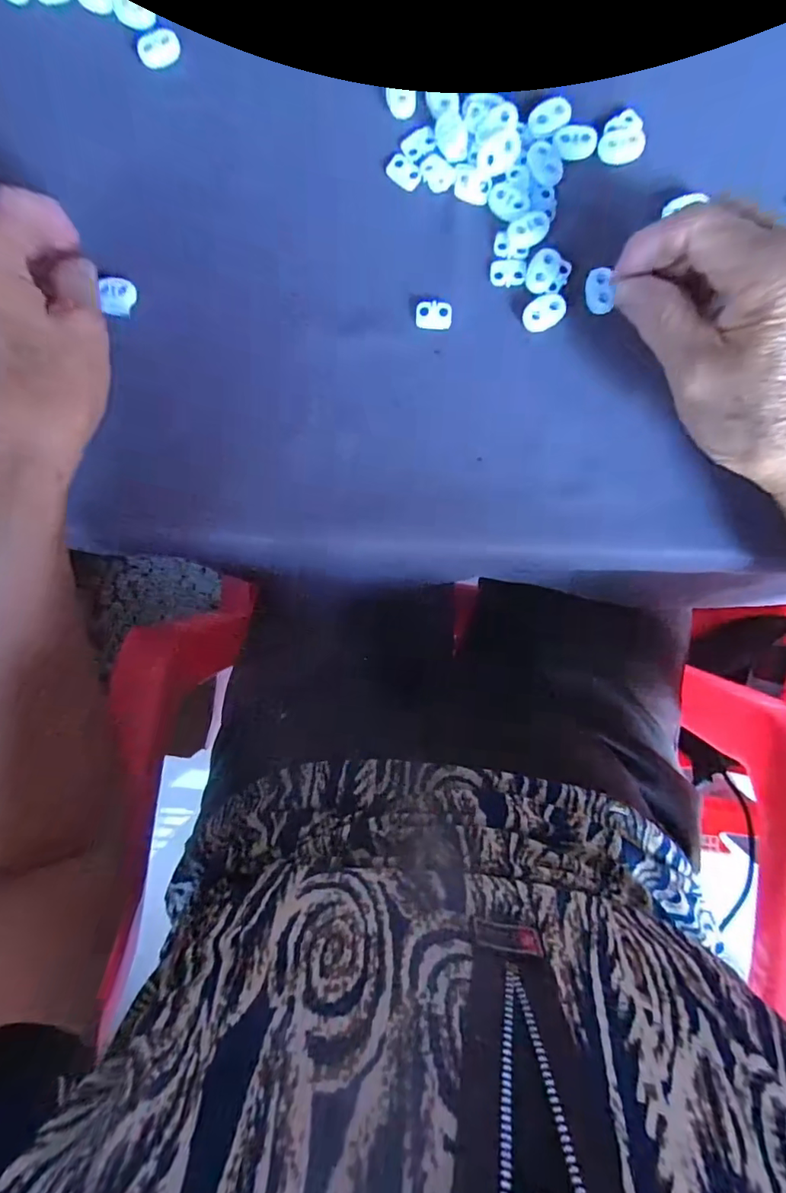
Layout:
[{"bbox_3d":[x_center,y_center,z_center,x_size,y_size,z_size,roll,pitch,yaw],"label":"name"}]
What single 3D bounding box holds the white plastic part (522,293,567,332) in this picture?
[{"bbox_3d":[0.079,-0.149,0.267,0.022,0.004,0.016,-22,90,4],"label":"white plastic part"}]

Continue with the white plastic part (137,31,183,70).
[{"bbox_3d":[-0.127,-0.297,0.277,0.023,0.007,0.014,-34,89,4],"label":"white plastic part"}]

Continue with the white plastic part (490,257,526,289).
[{"bbox_3d":[0.061,-0.171,0.269,0.018,0.004,0.014,5,91,4],"label":"white plastic part"}]

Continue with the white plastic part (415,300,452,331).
[{"bbox_3d":[0.022,-0.150,0.273,0.020,0.004,0.013,3,91,4],"label":"white plastic part"}]

